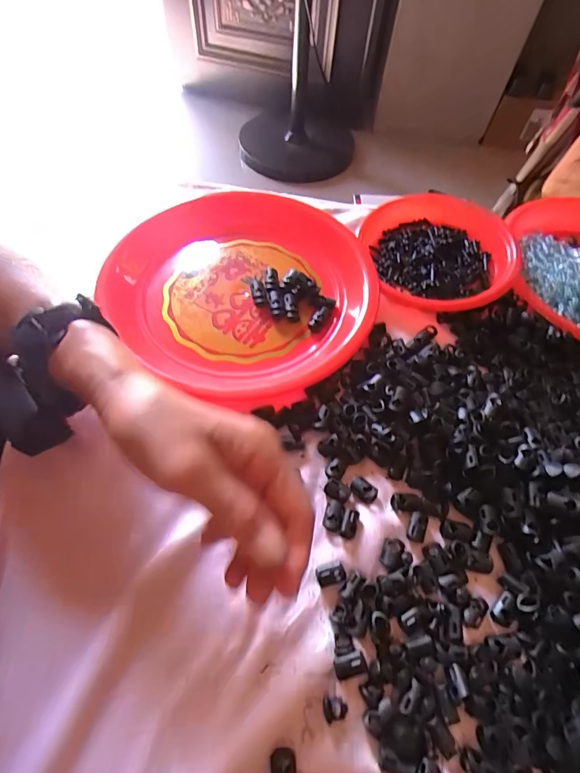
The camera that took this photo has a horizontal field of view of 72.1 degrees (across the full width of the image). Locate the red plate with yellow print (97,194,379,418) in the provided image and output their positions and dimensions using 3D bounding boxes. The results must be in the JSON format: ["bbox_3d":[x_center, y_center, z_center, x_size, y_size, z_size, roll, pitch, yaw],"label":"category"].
[{"bbox_3d":[-0.037,-0.104,0.395,0.252,0.029,0.252,0,59,-1],"label":"red plate with yellow print"}]

